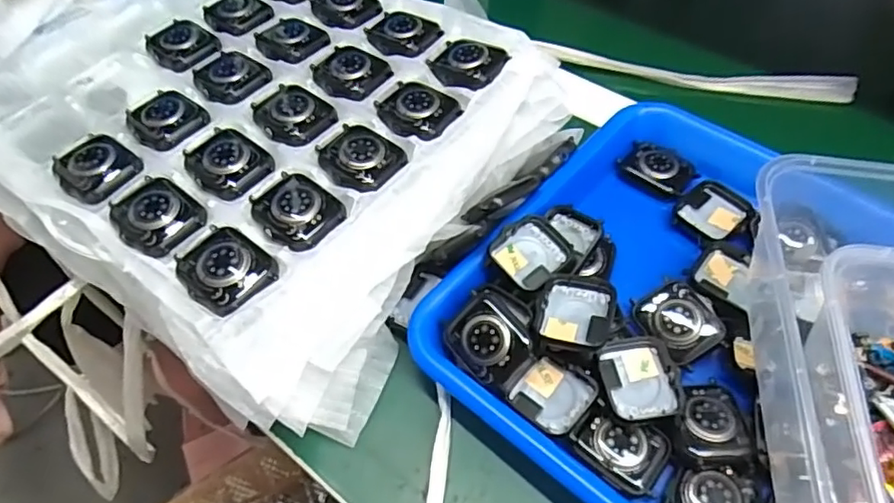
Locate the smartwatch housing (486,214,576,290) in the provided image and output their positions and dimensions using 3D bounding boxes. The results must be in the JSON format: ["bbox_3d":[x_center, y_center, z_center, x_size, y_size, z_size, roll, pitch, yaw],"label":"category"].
[{"bbox_3d":[0.047,0.001,0.337,0.039,0.009,0.046,33,62,24],"label":"smartwatch housing"}]

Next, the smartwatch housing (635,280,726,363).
[{"bbox_3d":[0.125,0.036,0.322,0.035,0.013,0.042,-25,56,-14],"label":"smartwatch housing"}]

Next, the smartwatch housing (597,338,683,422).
[{"bbox_3d":[0.097,0.064,0.301,0.036,0.010,0.043,-4,54,0],"label":"smartwatch housing"}]

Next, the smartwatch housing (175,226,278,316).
[{"bbox_3d":[-0.109,0.007,0.290,0.048,0.007,0.038,32,61,24],"label":"smartwatch housing"}]

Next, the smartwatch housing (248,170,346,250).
[{"bbox_3d":[-0.078,-0.021,0.310,0.048,0.005,0.037,34,62,24],"label":"smartwatch housing"}]

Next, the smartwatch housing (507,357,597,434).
[{"bbox_3d":[0.053,0.073,0.305,0.040,0.014,0.035,27,69,26],"label":"smartwatch housing"}]

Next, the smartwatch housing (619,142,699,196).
[{"bbox_3d":[0.141,-0.057,0.396,0.045,0.012,0.033,34,62,24],"label":"smartwatch housing"}]

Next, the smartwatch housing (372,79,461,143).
[{"bbox_3d":[-0.018,-0.083,0.350,0.045,0.007,0.038,30,61,23],"label":"smartwatch housing"}]

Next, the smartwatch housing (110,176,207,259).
[{"bbox_3d":[-0.150,-0.017,0.309,0.046,0.009,0.037,31,61,23],"label":"smartwatch housing"}]

